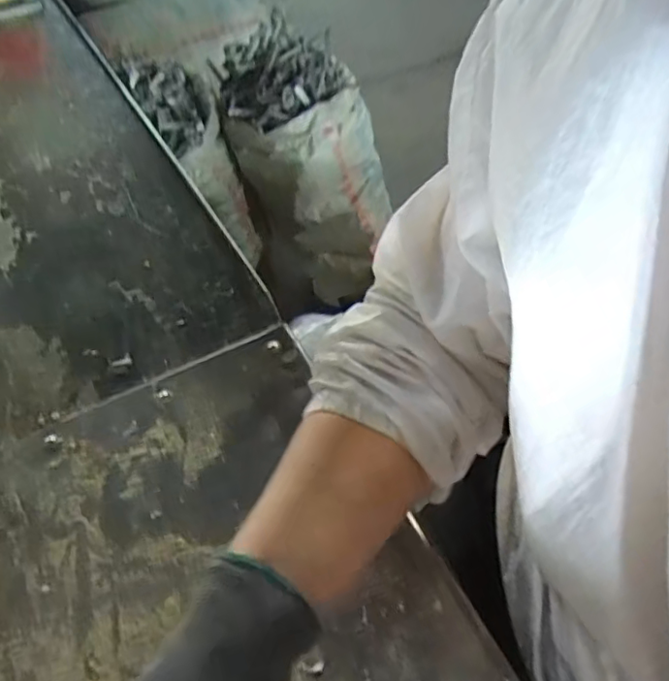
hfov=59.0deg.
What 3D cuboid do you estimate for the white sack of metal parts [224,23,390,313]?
[{"bbox_3d":[-0.049,-0.366,1.336,0.329,0.524,0.241,-4,49,1],"label":"white sack of metal parts"}]

